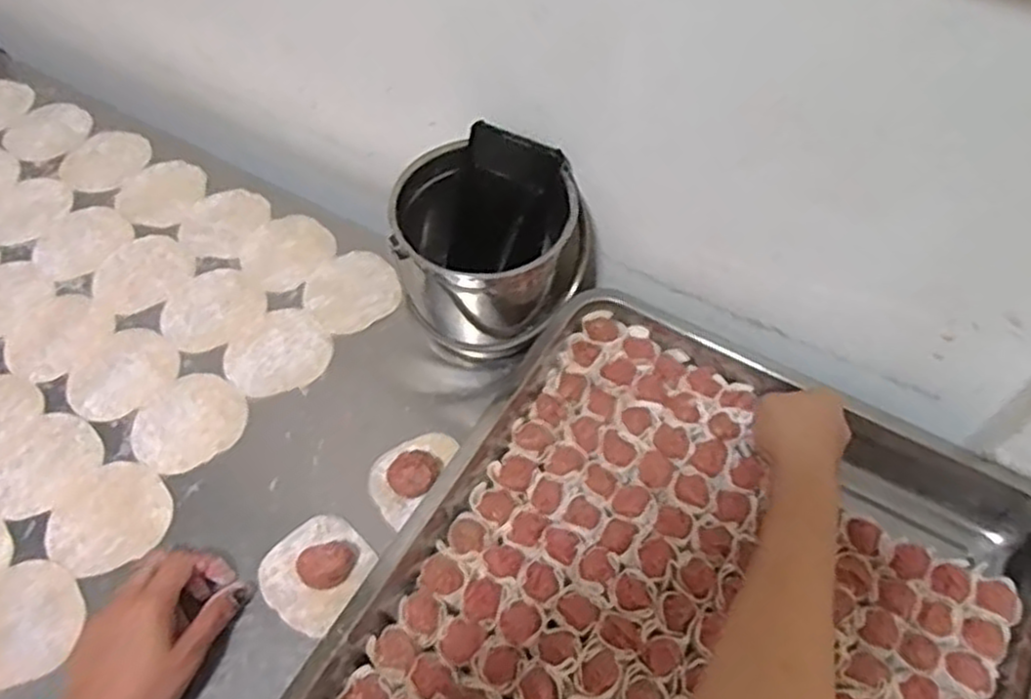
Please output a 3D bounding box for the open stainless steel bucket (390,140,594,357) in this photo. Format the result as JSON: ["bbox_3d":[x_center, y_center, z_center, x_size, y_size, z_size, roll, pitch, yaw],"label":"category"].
[{"bbox_3d":[-0.014,-0.070,0.605,0.145,0.134,0.122,-1,58,0],"label":"open stainless steel bucket"}]

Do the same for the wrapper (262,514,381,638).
[{"bbox_3d":[-0.142,0.153,0.538,0.068,0.021,0.075,28,63,17],"label":"wrapper"}]

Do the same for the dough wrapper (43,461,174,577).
[{"bbox_3d":[-0.301,0.125,0.564,0.080,0.005,0.084,0,58,1],"label":"dough wrapper"}]

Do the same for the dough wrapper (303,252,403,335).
[{"bbox_3d":[-0.145,-0.052,0.677,0.080,0.004,0.078,-32,63,-18],"label":"dough wrapper"}]

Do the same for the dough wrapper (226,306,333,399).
[{"bbox_3d":[-0.200,0.003,0.642,0.084,0.004,0.080,0,58,1],"label":"dough wrapper"}]

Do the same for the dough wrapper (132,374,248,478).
[{"bbox_3d":[-0.261,0.058,0.607,0.086,0.004,0.079,-39,65,-20],"label":"dough wrapper"}]

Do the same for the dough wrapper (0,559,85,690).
[{"bbox_3d":[-0.345,0.190,0.525,0.083,0.006,0.081,-22,61,-12],"label":"dough wrapper"}]

